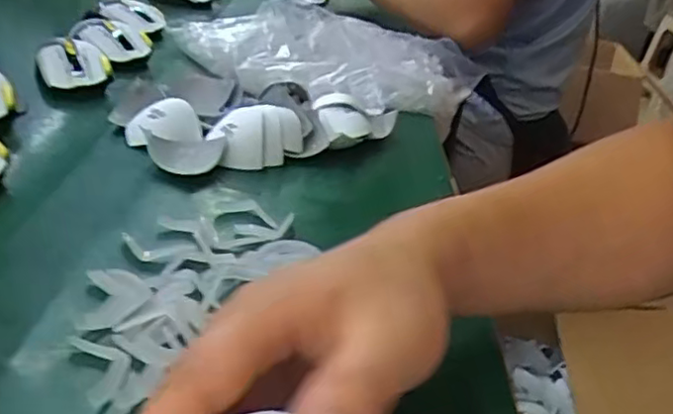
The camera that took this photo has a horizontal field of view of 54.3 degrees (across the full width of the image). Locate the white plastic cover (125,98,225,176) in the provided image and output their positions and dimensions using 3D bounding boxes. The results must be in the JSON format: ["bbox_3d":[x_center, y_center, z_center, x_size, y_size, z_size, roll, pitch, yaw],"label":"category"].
[{"bbox_3d":[-0.128,-0.055,0.533,0.056,0.035,0.086,-13,33,-35],"label":"white plastic cover"}]

